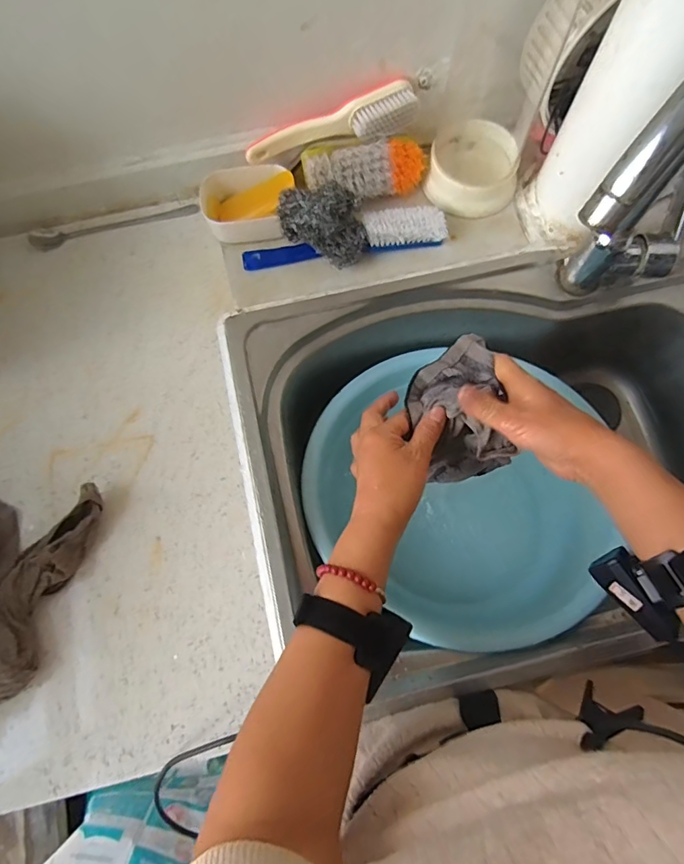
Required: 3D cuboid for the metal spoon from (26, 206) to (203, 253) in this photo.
[{"bbox_3d":[-0.271,-0.249,0.573,0.195,0.020,0.018,-16,75,-4],"label":"metal spoon"}]

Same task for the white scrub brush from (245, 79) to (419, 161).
[{"bbox_3d":[-0.010,-0.334,0.525,0.189,0.034,0.039,-18,75,-4],"label":"white scrub brush"}]

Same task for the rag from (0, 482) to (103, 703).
[{"bbox_3d":[-0.324,0.133,0.445,0.138,0.039,0.194,17,75,5],"label":"rag"}]

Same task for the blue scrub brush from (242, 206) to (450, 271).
[{"bbox_3d":[0.003,-0.217,0.545,0.231,0.031,0.042,-11,75,-2],"label":"blue scrub brush"}]

